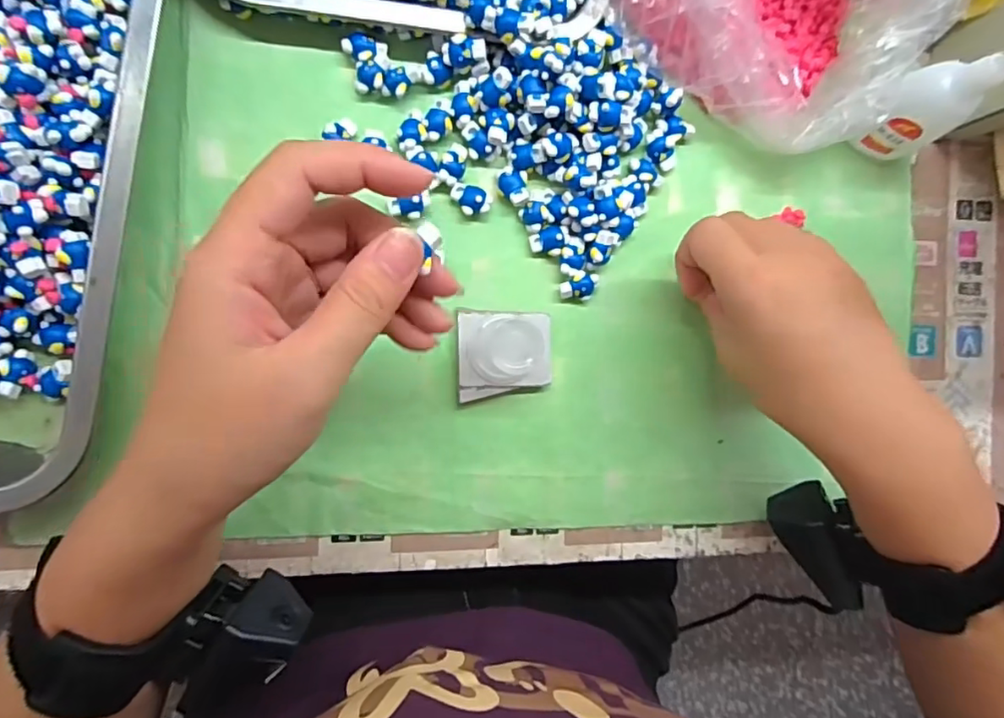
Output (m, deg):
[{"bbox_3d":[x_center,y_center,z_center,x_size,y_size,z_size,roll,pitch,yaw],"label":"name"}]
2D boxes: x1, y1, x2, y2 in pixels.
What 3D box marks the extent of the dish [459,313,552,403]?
[{"bbox_3d":[0.001,-0.002,0.305,0.049,0.011,0.044,-1,91,-10],"label":"dish"}]

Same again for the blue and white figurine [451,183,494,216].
[{"bbox_3d":[-0.016,-0.084,0.303,0.022,0.010,0.016,24,87,-9],"label":"blue and white figurine"}]

